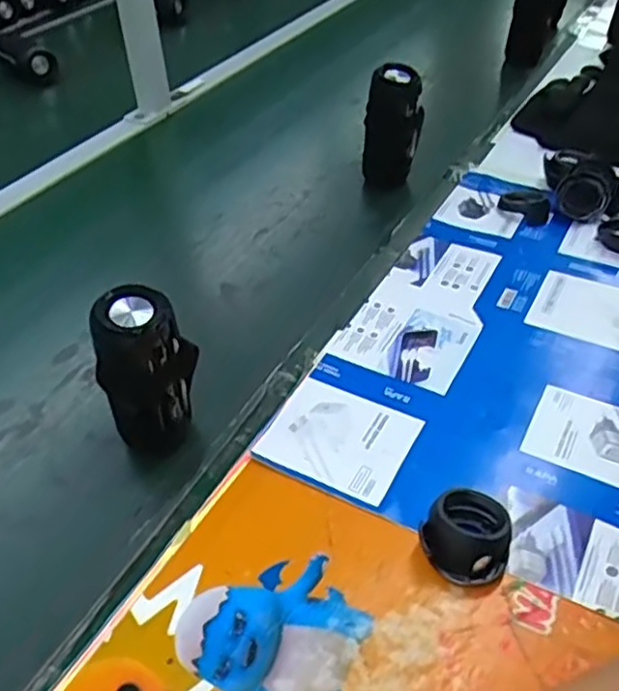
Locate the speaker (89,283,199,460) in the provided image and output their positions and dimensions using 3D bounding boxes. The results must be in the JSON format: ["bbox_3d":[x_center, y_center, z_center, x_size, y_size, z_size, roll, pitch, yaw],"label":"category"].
[{"bbox_3d":[-0.130,0.028,0.578,0.072,0.152,0.054,-13,42,-10],"label":"speaker"}]

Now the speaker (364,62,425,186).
[{"bbox_3d":[0.112,-0.294,0.939,0.073,0.146,0.073,1,42,5],"label":"speaker"}]

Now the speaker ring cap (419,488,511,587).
[{"bbox_3d":[0.118,0.138,0.519,0.061,0.028,0.070,19,46,23],"label":"speaker ring cap"}]

